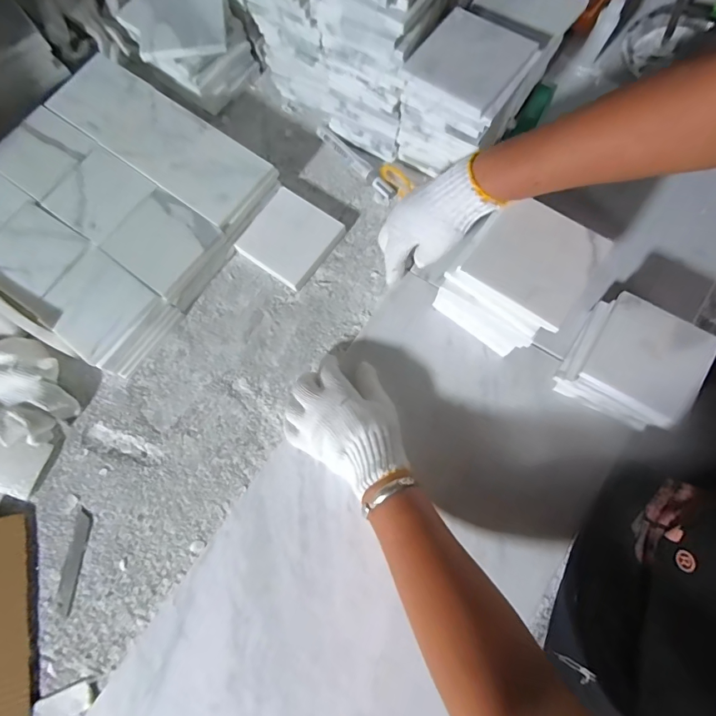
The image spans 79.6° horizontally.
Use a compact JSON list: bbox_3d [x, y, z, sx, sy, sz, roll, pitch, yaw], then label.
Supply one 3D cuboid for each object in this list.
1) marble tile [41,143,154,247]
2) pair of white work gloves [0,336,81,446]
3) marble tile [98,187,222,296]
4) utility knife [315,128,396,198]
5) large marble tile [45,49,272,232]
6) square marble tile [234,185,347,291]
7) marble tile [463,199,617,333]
[{"bbox_3d":[-0.311,-0.197,0.514,0.099,0.004,0.099,35,79,9],"label":"marble tile"},{"bbox_3d":[-0.396,0.030,0.493,0.148,0.047,0.095,31,76,9],"label":"pair of white work gloves"},{"bbox_3d":[-0.229,-0.139,0.494,0.100,0.004,0.100,36,79,9],"label":"marble tile"},{"bbox_3d":[-0.004,-0.259,0.568,0.016,0.018,0.141,-41,77,-11],"label":"utility knife"},{"bbox_3d":[-0.247,-0.275,0.529,0.298,0.007,0.100,35,79,9],"label":"large marble tile"},{"bbox_3d":[-0.083,-0.147,0.531,0.098,0.020,0.101,34,77,10],"label":"square marble tile"},{"bbox_3d":[0.160,-0.092,0.390,0.102,0.009,0.099,34,77,10],"label":"marble tile"}]

